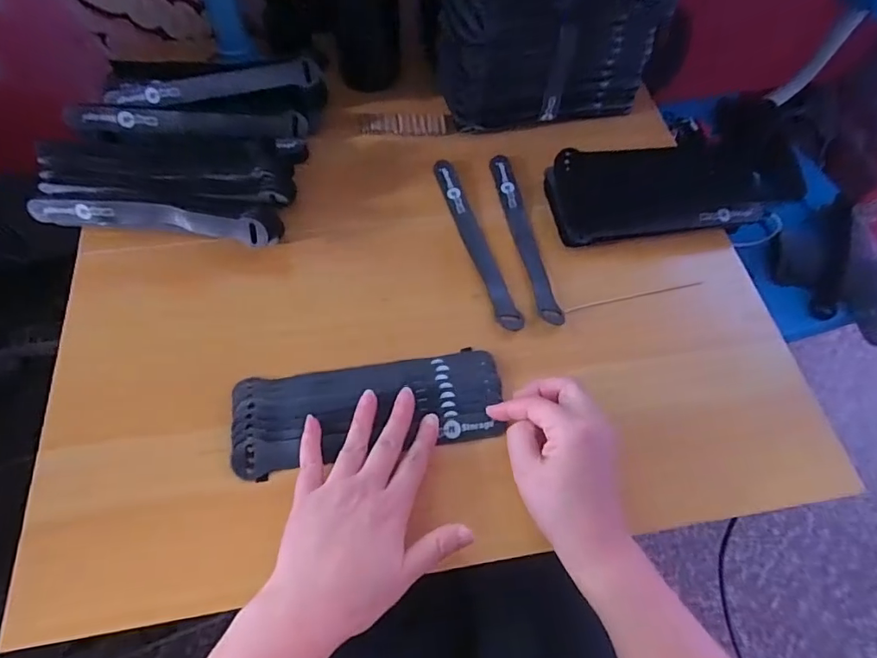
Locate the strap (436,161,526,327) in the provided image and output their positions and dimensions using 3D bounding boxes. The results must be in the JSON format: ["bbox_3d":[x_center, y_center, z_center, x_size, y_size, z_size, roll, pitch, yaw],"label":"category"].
[{"bbox_3d":[0.032,-0.086,0.457,0.022,0.015,0.202,-14,64,-11],"label":"strap"}]

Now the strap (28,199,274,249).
[{"bbox_3d":[-0.244,-0.093,0.419,0.196,0.029,0.020,8,62,0],"label":"strap"}]

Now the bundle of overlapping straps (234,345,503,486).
[{"bbox_3d":[-0.051,0.060,0.378,0.200,0.014,0.075,-8,63,-8],"label":"bundle of overlapping straps"}]

